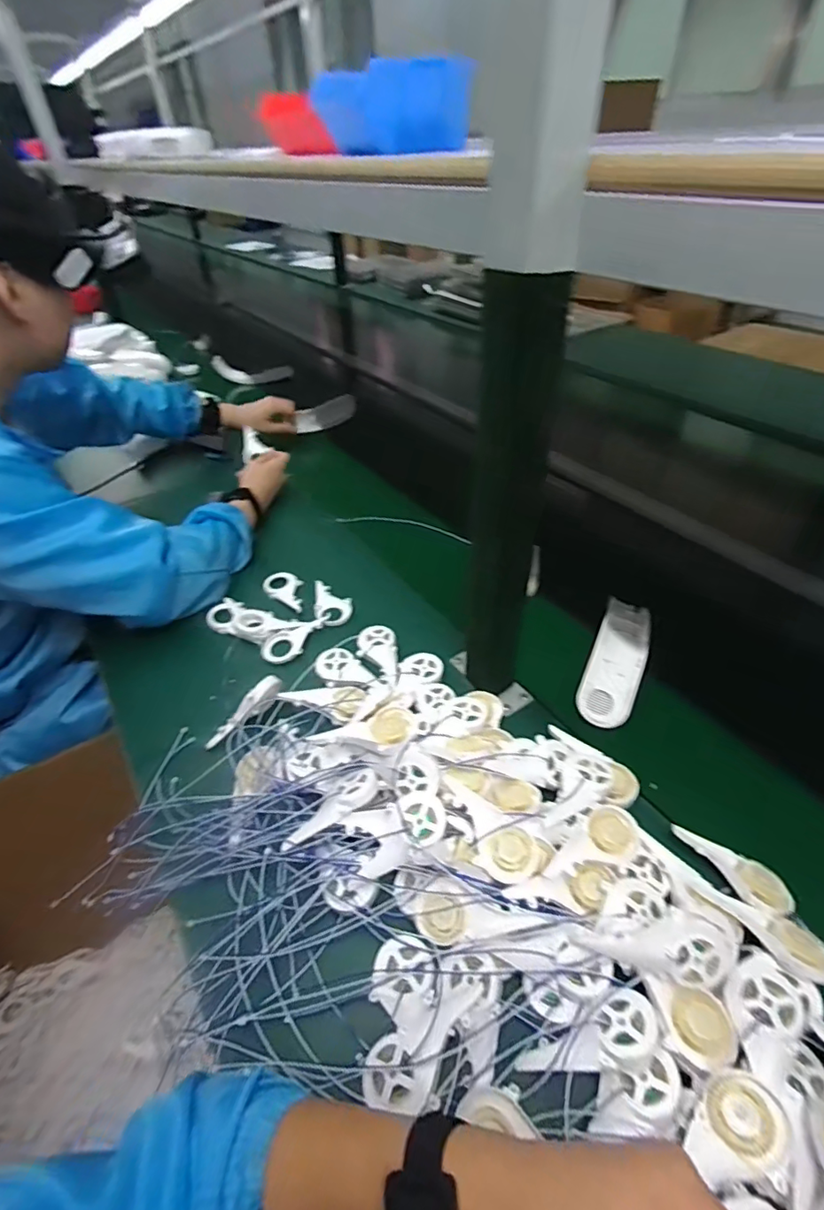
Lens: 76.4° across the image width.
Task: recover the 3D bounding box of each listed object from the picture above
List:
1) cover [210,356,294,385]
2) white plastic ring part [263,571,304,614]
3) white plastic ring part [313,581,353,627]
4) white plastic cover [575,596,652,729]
[{"bbox_3d":[-0.429,-0.628,1.418,0.204,0.067,0.045,-6,40,-23],"label":"cover"},{"bbox_3d":[-0.167,-0.021,0.717,0.086,0.010,0.046,26,50,29],"label":"white plastic ring part"},{"bbox_3d":[-0.105,-0.002,0.697,0.050,0.008,0.091,-5,42,-2],"label":"white plastic ring part"},{"bbox_3d":[0.231,0.060,0.589,0.056,0.035,0.166,17,62,21],"label":"white plastic cover"}]

